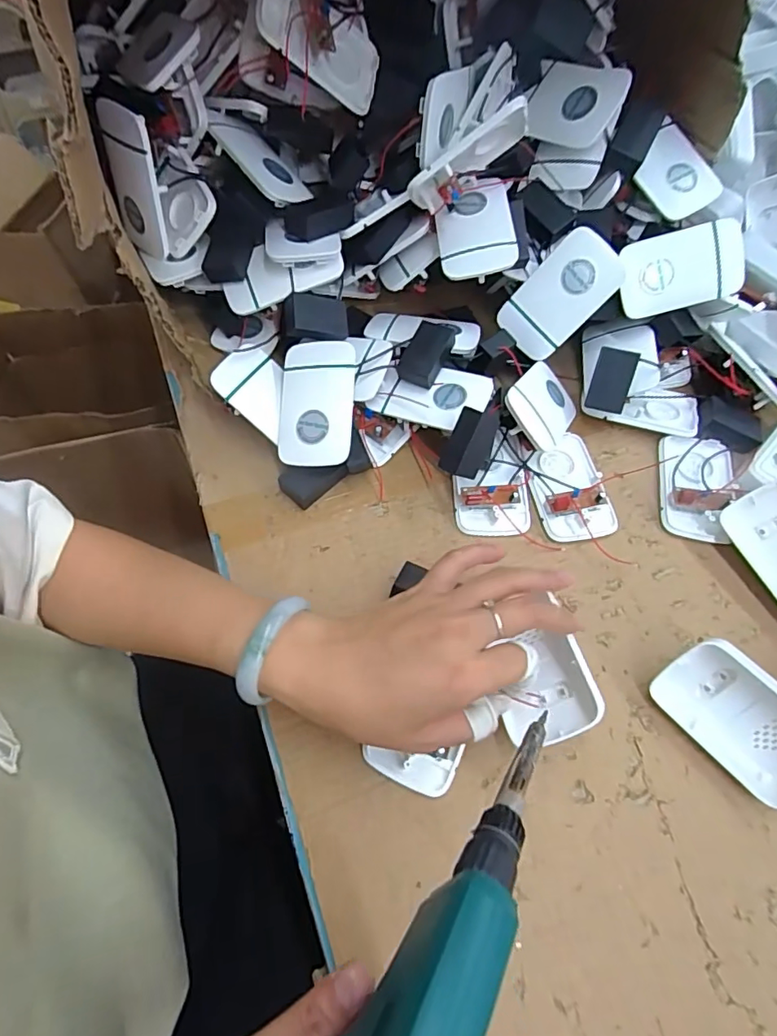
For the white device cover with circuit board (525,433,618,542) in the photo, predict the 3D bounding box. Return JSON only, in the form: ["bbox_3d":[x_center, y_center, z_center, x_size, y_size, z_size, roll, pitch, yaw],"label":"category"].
[{"bbox_3d":[0.143,-0.026,0.410,0.058,0.022,0.088,-7,62,-7],"label":"white device cover with circuit board"}]

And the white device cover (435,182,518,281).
[{"bbox_3d":[0.068,-0.226,0.405,0.058,0.008,0.082,-5,72,10],"label":"white device cover"}]

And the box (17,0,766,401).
[{"bbox_3d":[-0.009,-0.367,0.434,0.485,0.295,0.393,-19,64,-13],"label":"box"}]

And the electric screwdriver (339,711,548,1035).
[{"bbox_3d":[0.031,0.145,0.198,0.034,0.036,0.177,36,39,16],"label":"electric screwdriver"}]

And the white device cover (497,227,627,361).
[{"bbox_3d":[0.141,-0.182,0.426,0.059,0.096,0.007,44,27,-1],"label":"white device cover"}]

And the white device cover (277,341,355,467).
[{"bbox_3d":[-0.056,-0.088,0.397,0.059,0.011,0.096,-2,80,15],"label":"white device cover"}]

